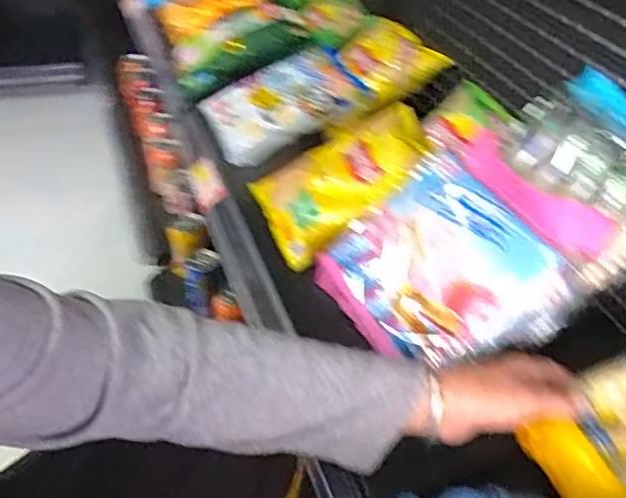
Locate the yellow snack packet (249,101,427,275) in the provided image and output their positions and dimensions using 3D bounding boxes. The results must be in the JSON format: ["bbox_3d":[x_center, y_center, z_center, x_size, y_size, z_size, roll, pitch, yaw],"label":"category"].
[{"bbox_3d":[0.045,-0.084,0.727,0.227,0.045,0.155,-32,46,2],"label":"yellow snack packet"}]

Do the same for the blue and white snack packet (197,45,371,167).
[{"bbox_3d":[-0.040,-0.219,0.874,0.227,0.050,0.166,-26,57,-4],"label":"blue and white snack packet"}]

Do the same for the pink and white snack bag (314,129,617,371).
[{"bbox_3d":[0.140,0.013,0.583,0.226,0.062,0.198,-43,52,3],"label":"pink and white snack bag"}]

